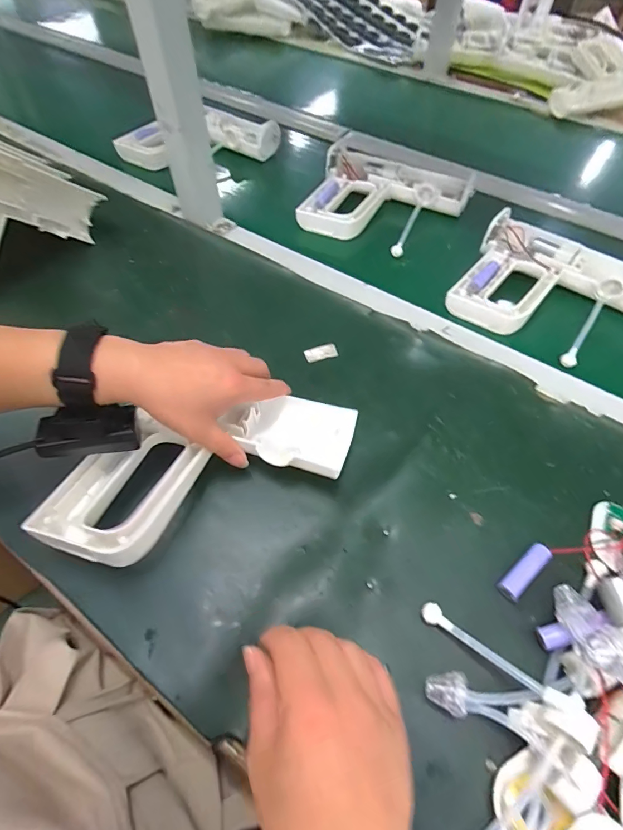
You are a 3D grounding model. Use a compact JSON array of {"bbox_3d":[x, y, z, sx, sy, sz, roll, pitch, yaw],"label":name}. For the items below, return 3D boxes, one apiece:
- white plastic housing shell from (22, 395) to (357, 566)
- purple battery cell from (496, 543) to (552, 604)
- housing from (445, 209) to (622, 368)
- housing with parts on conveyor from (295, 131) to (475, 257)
[{"bbox_3d":[-0.089,0.042,0.360,0.251,0.053,0.113,-20,59,-15],"label":"white plastic housing shell"},{"bbox_3d":[0.166,0.123,0.329,0.052,0.011,0.016,-34,63,-20],"label":"purple battery cell"},{"bbox_3d":[0.290,-0.148,0.491,0.211,0.034,0.178,28,62,18],"label":"housing"},{"bbox_3d":[0.116,-0.326,0.618,0.218,0.033,0.224,17,59,12],"label":"housing with parts on conveyor"}]

